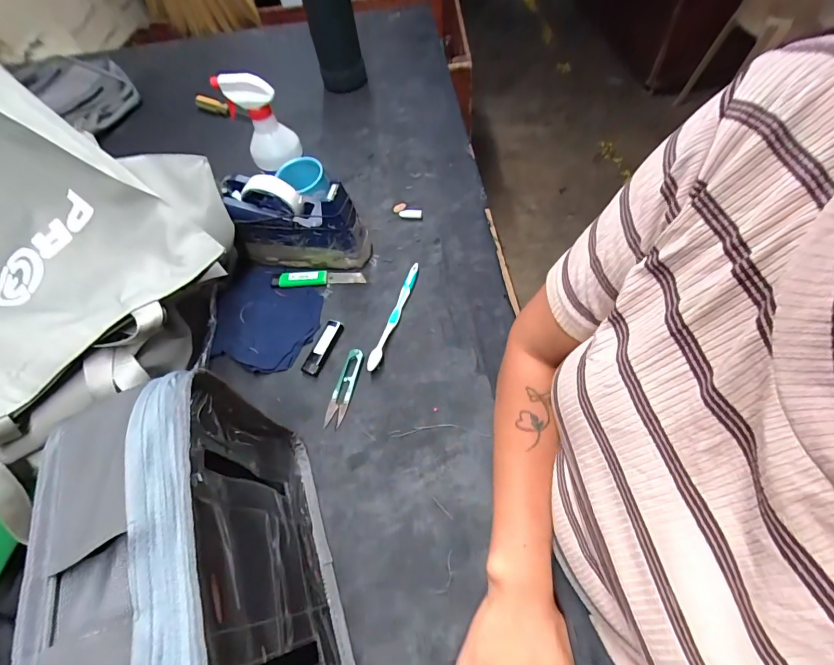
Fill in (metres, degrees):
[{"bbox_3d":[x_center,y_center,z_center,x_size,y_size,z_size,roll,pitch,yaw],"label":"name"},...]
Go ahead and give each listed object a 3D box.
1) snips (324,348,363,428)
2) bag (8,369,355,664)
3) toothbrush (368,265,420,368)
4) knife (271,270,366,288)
[{"bbox_3d":[-0.089,0.066,0.493,0.022,0.006,0.101,9,60,12],"label":"snips"},{"bbox_3d":[-0.147,0.185,0.300,0.110,0.220,0.252,-20,59,-6],"label":"bag"},{"bbox_3d":[-0.028,-0.025,0.537,0.015,0.015,0.174,14,61,15],"label":"toothbrush"},{"bbox_3d":[-0.145,-0.081,0.585,0.131,0.015,0.020,-5,58,3],"label":"knife"}]

